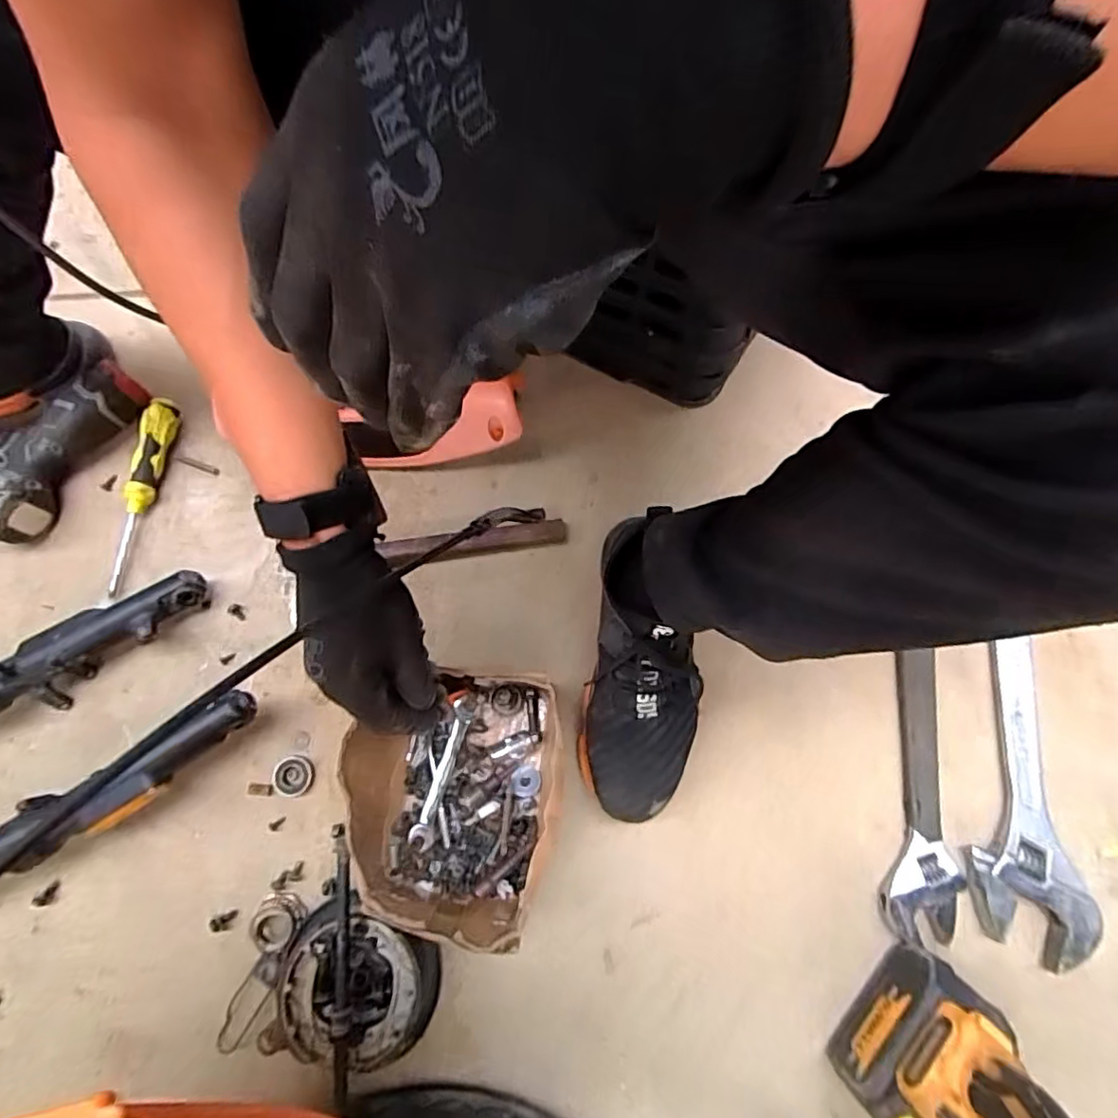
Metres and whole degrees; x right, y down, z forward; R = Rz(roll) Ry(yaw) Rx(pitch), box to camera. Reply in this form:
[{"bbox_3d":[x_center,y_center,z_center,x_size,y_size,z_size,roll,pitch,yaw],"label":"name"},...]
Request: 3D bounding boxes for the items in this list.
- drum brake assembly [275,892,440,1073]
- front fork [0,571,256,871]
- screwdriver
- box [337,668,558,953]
[{"bbox_3d":[-0.158,0.336,0.478,0.124,0.061,0.111,33,78,7],"label":"drum brake assembly"},{"bbox_3d":[-0.600,0.250,0.497,0.696,0.063,0.185,-30,78,-8],"label":"front fork"},{"bbox_3d":[-0.424,-0.066,0.597,0.028,0.028,0.201,10,76,2],"label":"screwdriver"},{"bbox_3d":[-0.099,0.188,0.499,0.184,0.093,0.196,12,76,2],"label":"box"}]

